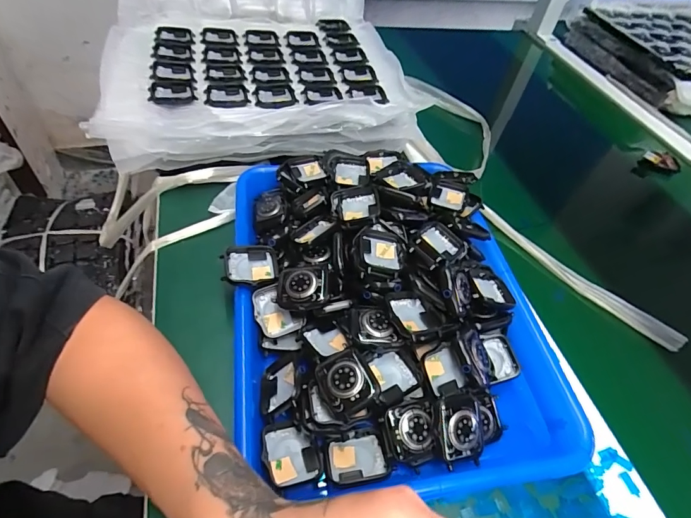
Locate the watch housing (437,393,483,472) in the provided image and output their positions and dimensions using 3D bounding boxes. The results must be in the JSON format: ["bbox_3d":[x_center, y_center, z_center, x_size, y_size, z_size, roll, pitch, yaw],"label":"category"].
[{"bbox_3d":[0.078,0.116,0.275,0.036,0.009,0.046,3,78,-21],"label":"watch housing"}]

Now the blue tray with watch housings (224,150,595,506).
[{"bbox_3d":[0.030,0.021,0.353,0.252,0.064,0.328,-4,50,-11],"label":"blue tray with watch housings"}]

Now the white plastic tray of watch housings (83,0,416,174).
[{"bbox_3d":[-0.118,-0.278,0.543,0.357,0.075,0.373,-6,56,-12],"label":"white plastic tray of watch housings"}]

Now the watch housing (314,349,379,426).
[{"bbox_3d":[0.000,0.087,0.282,0.034,0.016,0.042,-17,54,-21],"label":"watch housing"}]

